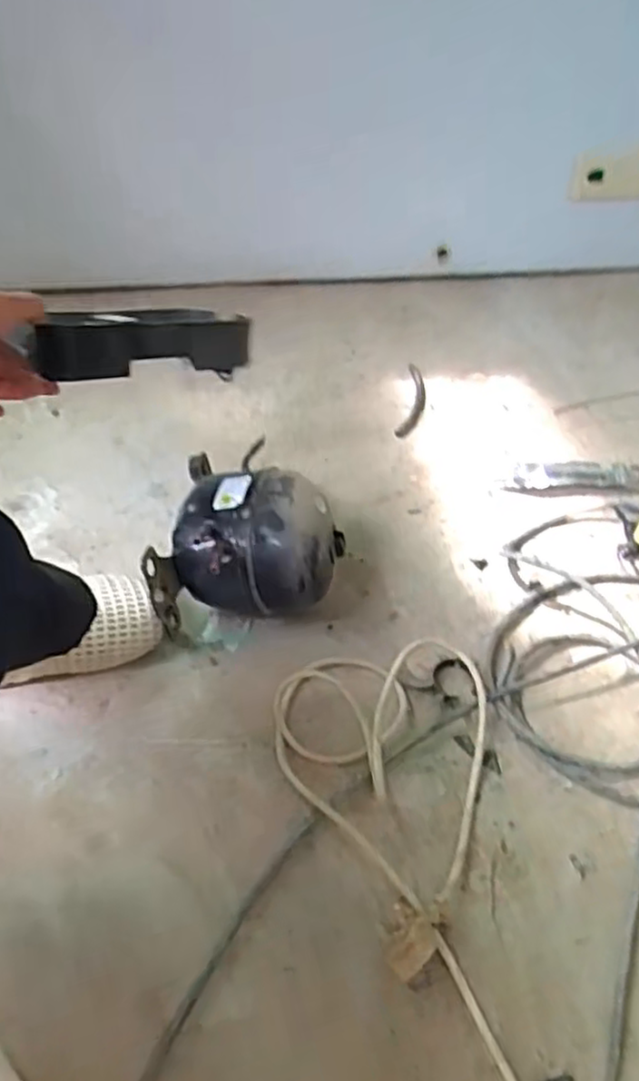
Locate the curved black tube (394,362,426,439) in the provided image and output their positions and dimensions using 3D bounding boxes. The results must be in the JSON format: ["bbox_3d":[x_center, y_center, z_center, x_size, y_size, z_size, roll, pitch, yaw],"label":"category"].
[{"bbox_3d":[0.127,-0.187,0.969,0.030,0.010,0.160,6,47,12],"label":"curved black tube"}]

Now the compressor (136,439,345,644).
[{"bbox_3d":[-0.065,-0.009,0.727,0.179,0.130,0.185,-1,45,5],"label":"compressor"}]

